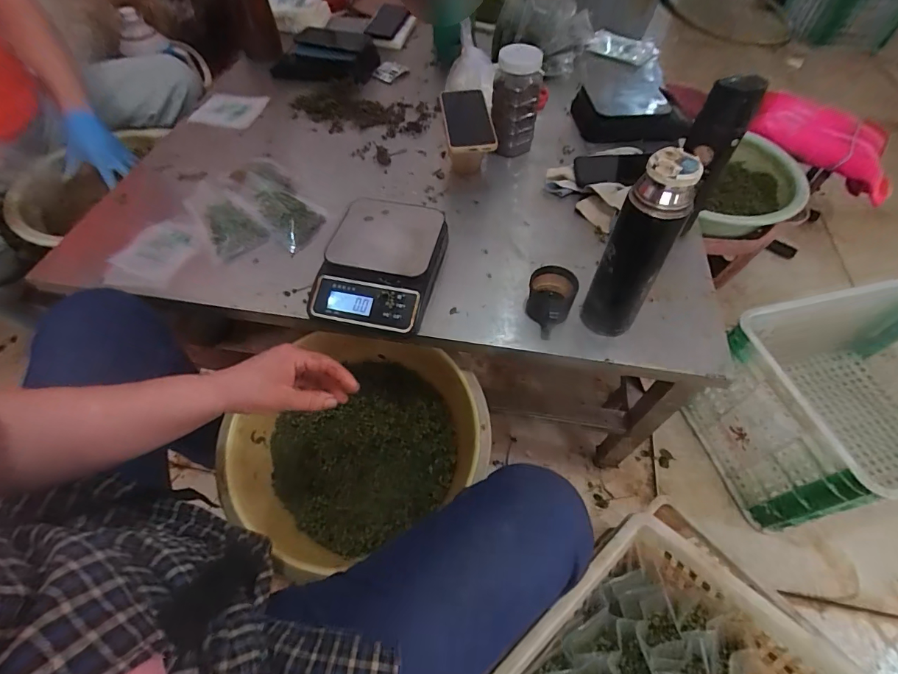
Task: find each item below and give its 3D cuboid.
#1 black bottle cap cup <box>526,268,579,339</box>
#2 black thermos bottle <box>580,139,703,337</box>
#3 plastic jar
[{"bbox_3d":[0.134,-0.047,0.574,0.060,0.051,0.083,20,59,12],"label":"black bottle cap cup"},{"bbox_3d":[0.211,-0.093,0.486,0.063,0.223,0.060,19,59,11],"label":"black thermos bottle"},{"bbox_3d":[0.117,-0.410,0.763,0.080,0.169,0.083,0,57,0],"label":"plastic jar"}]

